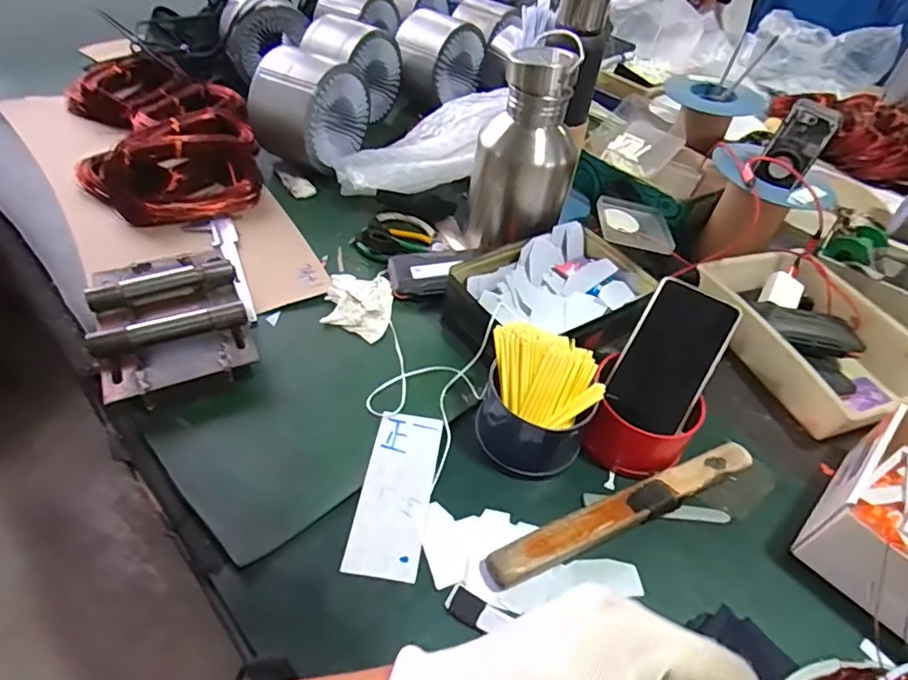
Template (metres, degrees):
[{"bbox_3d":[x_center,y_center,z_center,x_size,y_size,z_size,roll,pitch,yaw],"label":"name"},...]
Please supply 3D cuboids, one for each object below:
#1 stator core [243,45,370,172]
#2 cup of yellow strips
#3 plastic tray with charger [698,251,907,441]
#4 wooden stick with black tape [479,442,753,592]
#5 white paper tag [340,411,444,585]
[{"bbox_3d":[-0.214,-0.342,0.818,0.132,0.143,0.153,18,46,11],"label":"stator core"},{"bbox_3d":[0.075,0.054,0.487,0.099,0.087,0.095,3,45,-3],"label":"cup of yellow strips"},{"bbox_3d":[0.409,-0.005,0.626,0.175,0.059,0.246,-13,49,-18],"label":"plastic tray with charger"},{"bbox_3d":[0.150,0.141,0.458,0.275,0.021,0.030,-17,50,-22],"label":"wooden stick with black tape"},{"bbox_3d":[-0.048,0.126,0.464,0.059,0.004,0.150,9,45,3],"label":"white paper tag"}]

